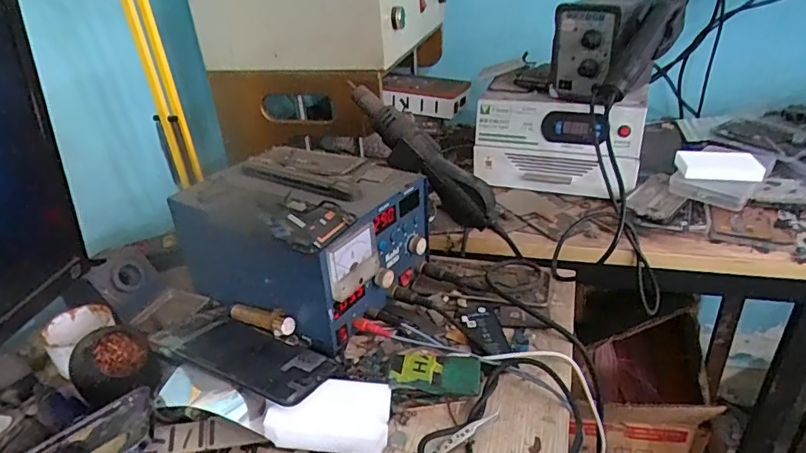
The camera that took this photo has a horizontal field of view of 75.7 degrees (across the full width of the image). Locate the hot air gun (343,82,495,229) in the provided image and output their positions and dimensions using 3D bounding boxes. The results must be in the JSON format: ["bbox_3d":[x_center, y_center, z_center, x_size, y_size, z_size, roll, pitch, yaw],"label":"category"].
[{"bbox_3d":[0.014,-0.084,0.618,0.229,0.058,0.043,46,46,10],"label":"hot air gun"}]

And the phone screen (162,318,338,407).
[{"bbox_3d":[-0.140,0.121,0.485,0.153,0.010,0.074,15,26,31],"label":"phone screen"}]

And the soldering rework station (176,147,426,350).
[{"bbox_3d":[-0.106,0.006,0.597,0.225,0.142,0.198,19,37,34],"label":"soldering rework station"}]

